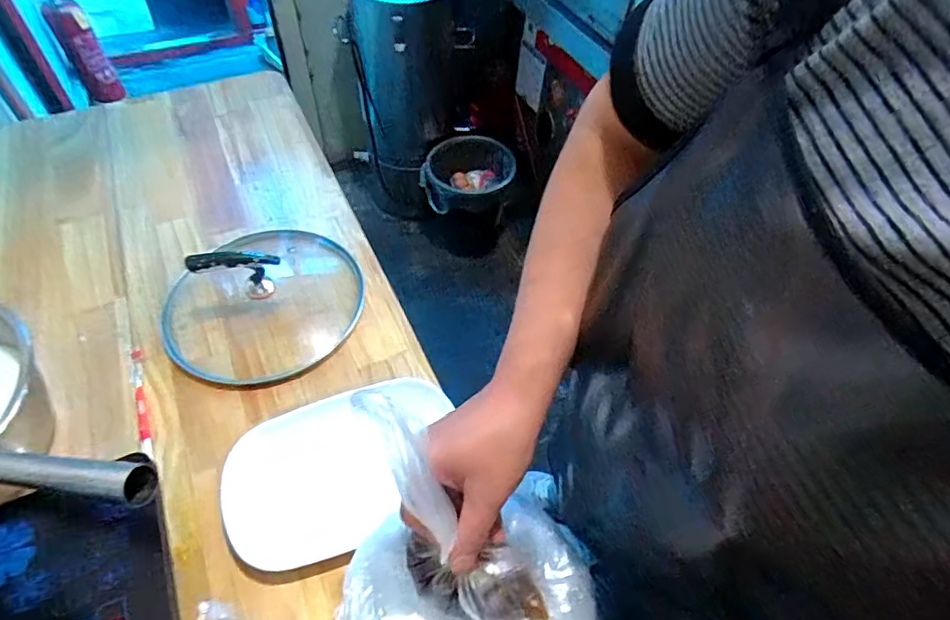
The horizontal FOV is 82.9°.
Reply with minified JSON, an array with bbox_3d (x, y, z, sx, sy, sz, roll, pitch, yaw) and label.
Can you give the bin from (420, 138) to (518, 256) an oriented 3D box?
[{"bbox_3d":[-0.026,-0.346,1.702,0.274,0.324,0.215,1,52,-3],"label":"bin"}]

